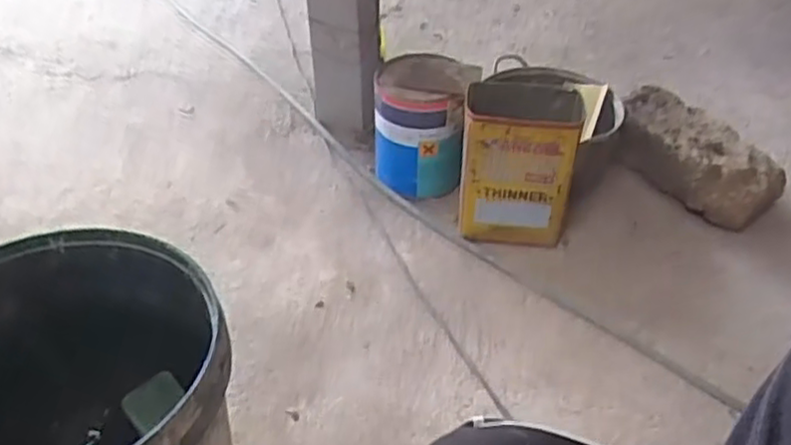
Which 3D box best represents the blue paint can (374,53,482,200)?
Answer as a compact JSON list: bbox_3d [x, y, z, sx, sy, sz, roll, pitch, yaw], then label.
[{"bbox_3d":[0.051,-0.174,1.314,0.174,0.232,0.153,3,42,0],"label":"blue paint can"}]

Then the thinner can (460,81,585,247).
[{"bbox_3d":[0.199,-0.092,1.197,0.184,0.264,0.114,5,42,3],"label":"thinner can"}]

